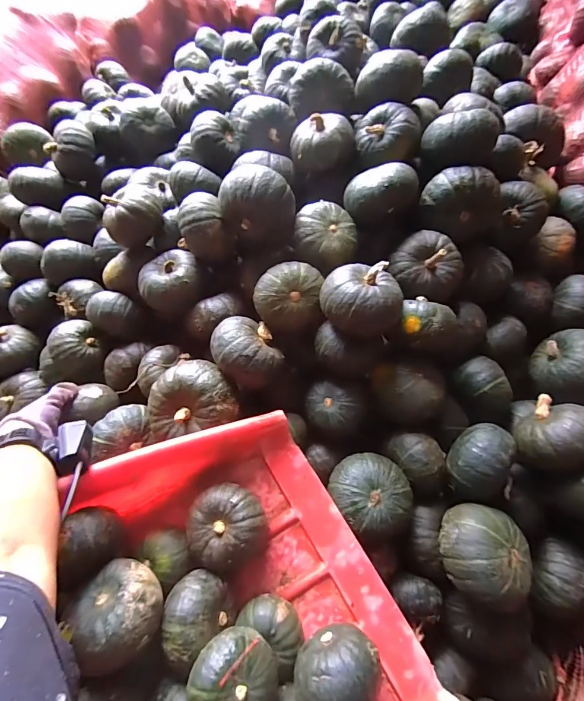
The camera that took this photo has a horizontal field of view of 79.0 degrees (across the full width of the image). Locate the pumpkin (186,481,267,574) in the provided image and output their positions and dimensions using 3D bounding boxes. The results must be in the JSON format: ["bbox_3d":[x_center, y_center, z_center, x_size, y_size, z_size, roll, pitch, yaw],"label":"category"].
[{"bbox_3d":[-0.085,0.230,0.456,0.094,0.073,0.095,2,55,-3],"label":"pumpkin"}]

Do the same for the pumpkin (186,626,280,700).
[{"bbox_3d":[-0.057,0.339,0.354,0.085,0.059,0.096,1,55,-4],"label":"pumpkin"}]

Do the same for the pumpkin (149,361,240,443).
[{"bbox_3d":[-0.143,0.078,0.502,0.125,0.083,0.100,-24,60,-20],"label":"pumpkin"}]

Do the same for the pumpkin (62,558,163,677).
[{"bbox_3d":[-0.184,0.279,0.381,0.081,0.060,0.089,2,55,-3],"label":"pumpkin"}]

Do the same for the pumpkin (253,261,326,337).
[{"bbox_3d":[-0.005,-0.072,0.530,0.099,0.083,0.083,-7,56,-9],"label":"pumpkin"}]

